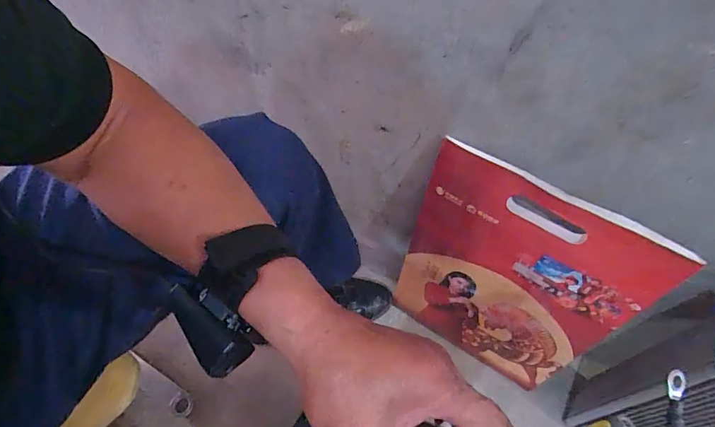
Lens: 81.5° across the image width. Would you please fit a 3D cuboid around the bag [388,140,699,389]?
[{"bbox_3d":[0.196,0.102,0.574,0.278,0.377,0.054,29,59,17],"label":"bag"}]

